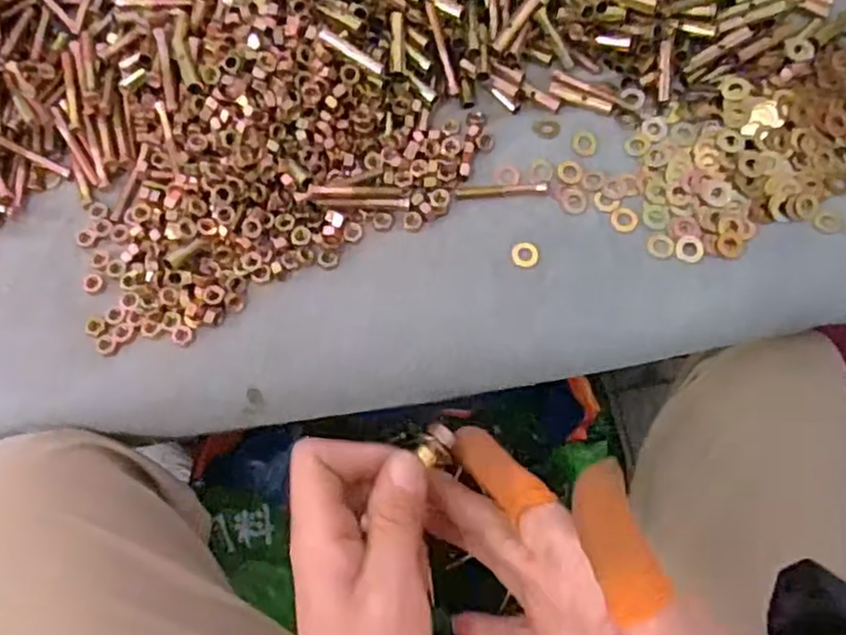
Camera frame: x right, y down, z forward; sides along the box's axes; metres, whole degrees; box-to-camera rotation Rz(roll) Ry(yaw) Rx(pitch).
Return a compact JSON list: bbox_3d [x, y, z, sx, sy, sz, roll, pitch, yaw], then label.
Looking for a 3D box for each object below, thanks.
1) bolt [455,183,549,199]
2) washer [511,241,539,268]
[{"bbox_3d":[0.049,-0.080,0.438,0.056,0.006,0.007,-2,72,0],"label":"bolt"},{"bbox_3d":[0.063,-0.039,0.429,0.016,0.004,0.016,4,72,2],"label":"washer"}]

